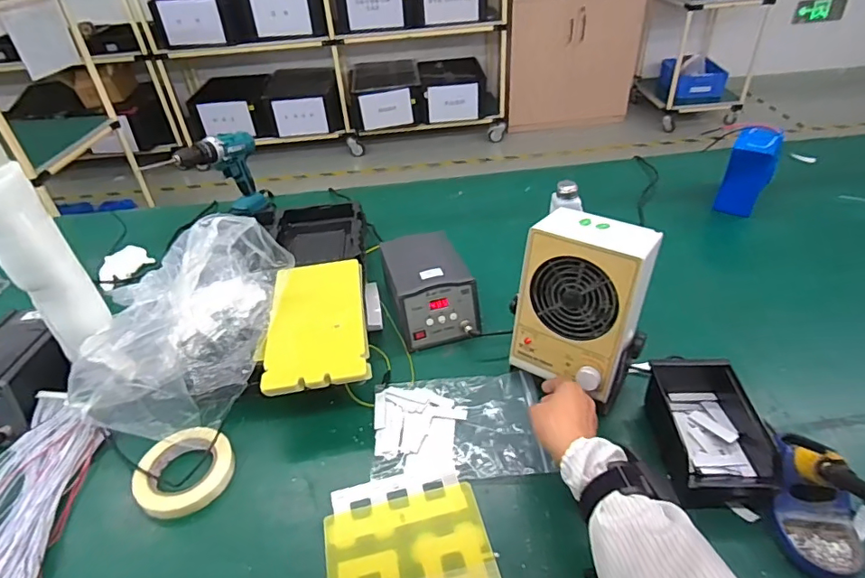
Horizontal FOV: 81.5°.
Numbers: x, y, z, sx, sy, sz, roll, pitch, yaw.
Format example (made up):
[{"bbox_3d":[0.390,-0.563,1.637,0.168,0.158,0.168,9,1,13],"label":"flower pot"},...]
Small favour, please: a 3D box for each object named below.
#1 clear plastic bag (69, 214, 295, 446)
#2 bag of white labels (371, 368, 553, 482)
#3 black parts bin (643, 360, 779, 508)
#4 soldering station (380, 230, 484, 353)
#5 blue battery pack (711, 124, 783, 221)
[{"bbox_3d":[-0.342,0.041,0.710,0.212,0.196,0.290,0,39,6],"label":"clear plastic bag"},{"bbox_3d":[0.031,0.183,0.689,0.221,0.013,0.165,-5,39,-1],"label":"bag of white labels"},{"bbox_3d":[0.348,0.168,0.640,0.121,0.067,0.195,-1,39,5],"label":"black parts bin"},{"bbox_3d":[-0.005,-0.003,0.852,0.138,0.097,0.193,-10,39,-6],"label":"soldering station"},{"bbox_3d":[0.666,-0.243,1.065,0.086,0.174,0.112,19,45,27],"label":"blue battery pack"}]

